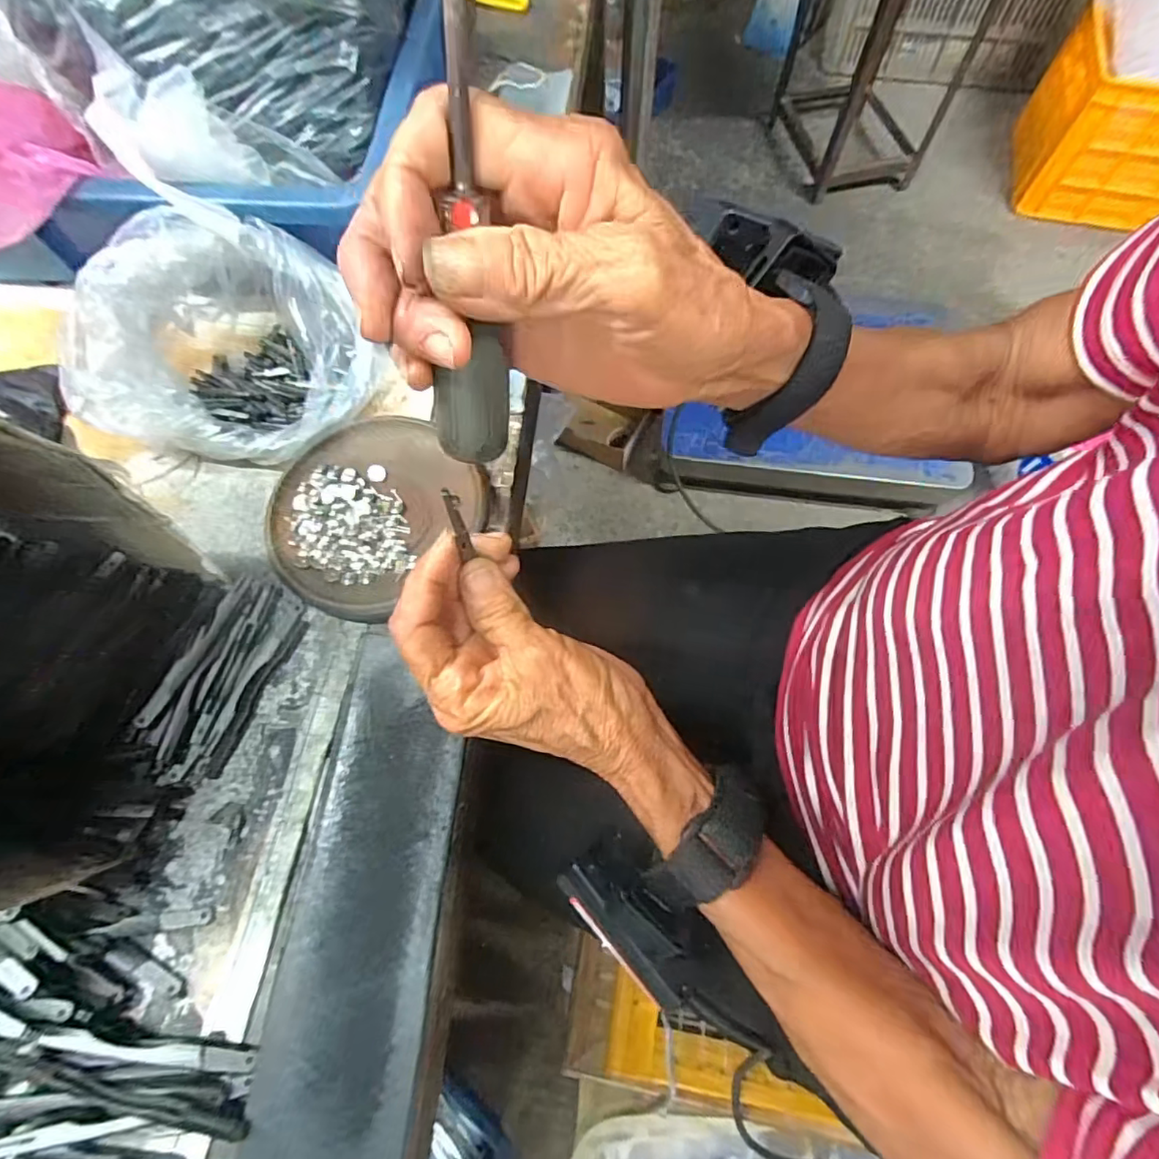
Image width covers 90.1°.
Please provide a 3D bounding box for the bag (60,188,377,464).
[{"bbox_3d":[-0.188,-0.130,0.308,0.121,0.081,0.127,9,67,5],"label":"bag"}]

